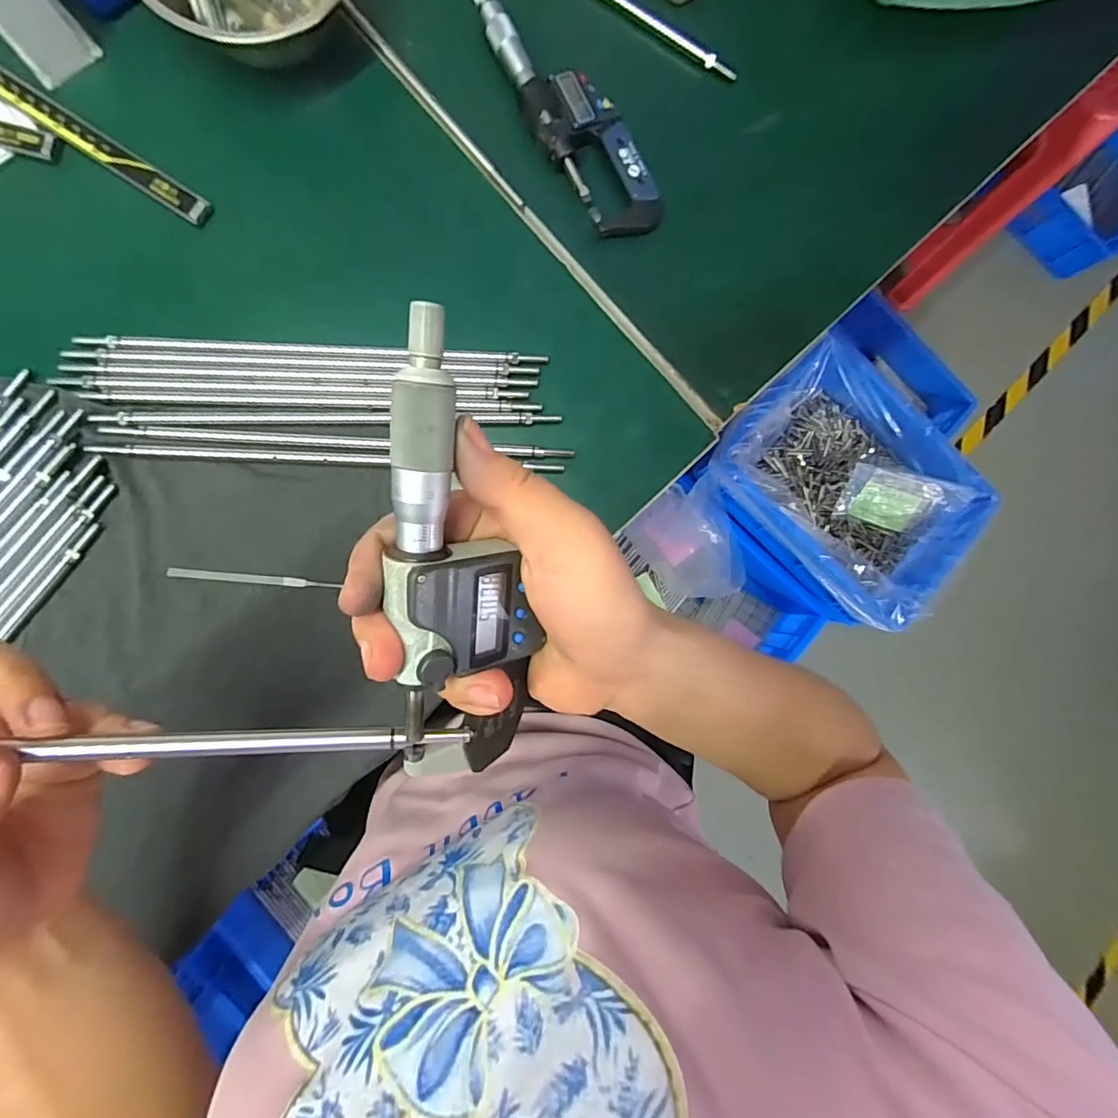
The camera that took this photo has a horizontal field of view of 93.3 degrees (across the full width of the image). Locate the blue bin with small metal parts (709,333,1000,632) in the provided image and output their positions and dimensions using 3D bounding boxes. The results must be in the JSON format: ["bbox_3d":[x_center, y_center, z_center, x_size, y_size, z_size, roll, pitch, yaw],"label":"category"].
[{"bbox_3d":[0.485,-0.130,0.905,0.322,0.127,0.413,-44,93,-8],"label":"blue bin with small metal parts"}]

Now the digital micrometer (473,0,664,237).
[{"bbox_3d":[0.004,-0.302,0.360,0.054,0.025,0.184,-35,91,-8],"label":"digital micrometer"}]

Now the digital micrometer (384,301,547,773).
[{"bbox_3d":[-0.034,0.008,0.170,0.045,0.029,0.157,-10,114,-9],"label":"digital micrometer"}]

